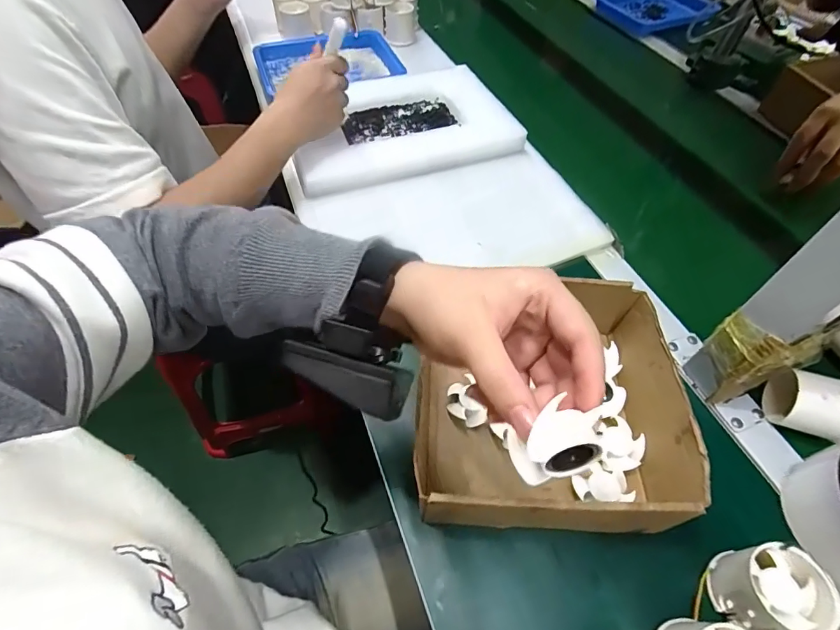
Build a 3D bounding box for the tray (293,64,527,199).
[{"bbox_3d":[-0.034,-0.272,0.625,0.310,0.044,0.216,-13,56,-11],"label":"tray"}]

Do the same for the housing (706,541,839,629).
[{"bbox_3d":[0.237,0.186,0.296,0.059,0.042,0.051,-6,55,-7],"label":"housing"}]

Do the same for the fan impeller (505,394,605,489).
[{"bbox_3d":[0.053,0.051,0.176,0.036,0.033,0.020,-11,55,-10],"label":"fan impeller"}]

